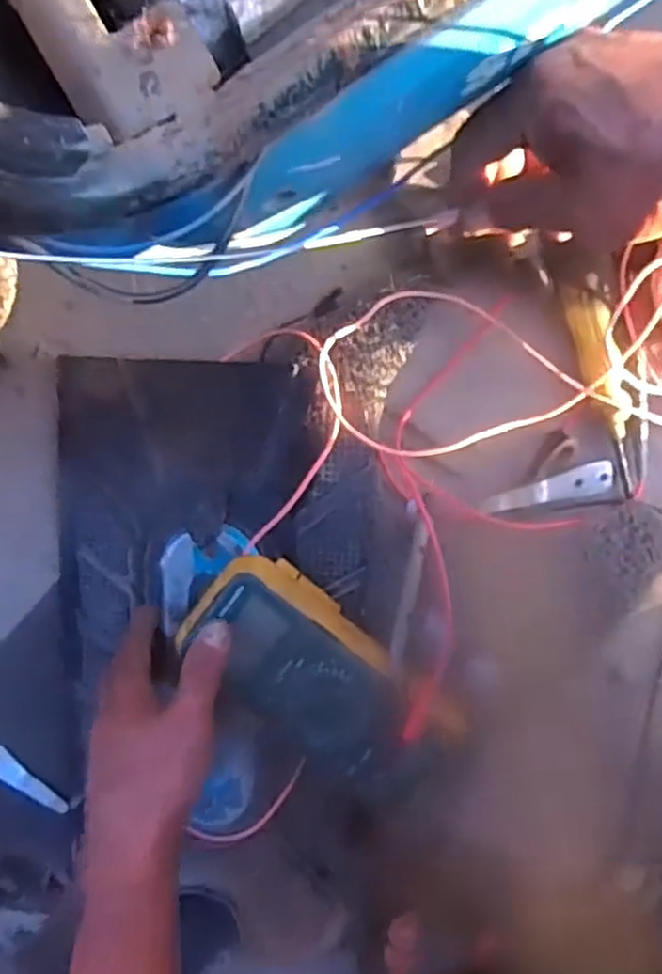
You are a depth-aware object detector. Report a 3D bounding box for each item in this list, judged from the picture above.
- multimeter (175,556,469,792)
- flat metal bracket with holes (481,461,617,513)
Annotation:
[{"bbox_3d":[-0.007,0.128,0.488,0.190,0.054,0.095,43,97,-10],"label":"multimeter"},{"bbox_3d":[0.151,0.001,0.508,0.091,0.010,0.022,-10,94,7],"label":"flat metal bracket with holes"}]

